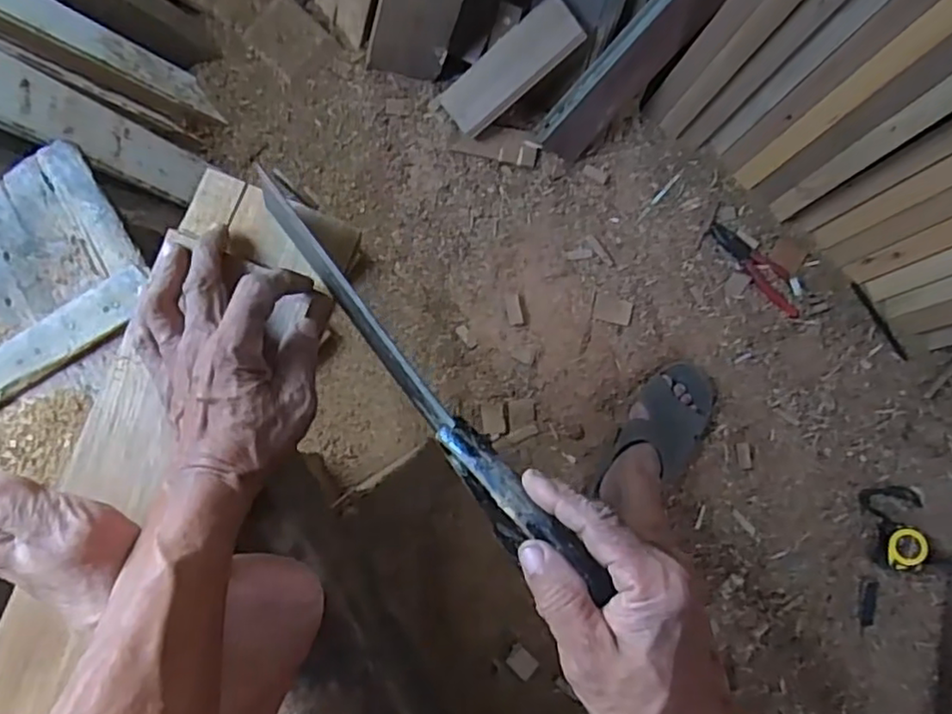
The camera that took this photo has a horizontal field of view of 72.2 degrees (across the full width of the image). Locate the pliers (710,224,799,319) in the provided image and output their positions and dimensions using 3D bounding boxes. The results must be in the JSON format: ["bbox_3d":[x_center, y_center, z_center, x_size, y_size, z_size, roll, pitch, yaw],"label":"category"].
[{"bbox_3d":[0.456,-0.144,1.051,0.048,0.012,0.191,-42,88,-2],"label":"pliers"}]

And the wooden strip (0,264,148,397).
[{"bbox_3d":[-0.316,-0.005,0.467,0.183,0.013,0.036,-31,88,-1],"label":"wooden strip"}]

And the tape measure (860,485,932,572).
[{"bbox_3d":[0.651,0.266,1.002,0.091,0.037,0.129,-3,87,0],"label":"tape measure"}]

